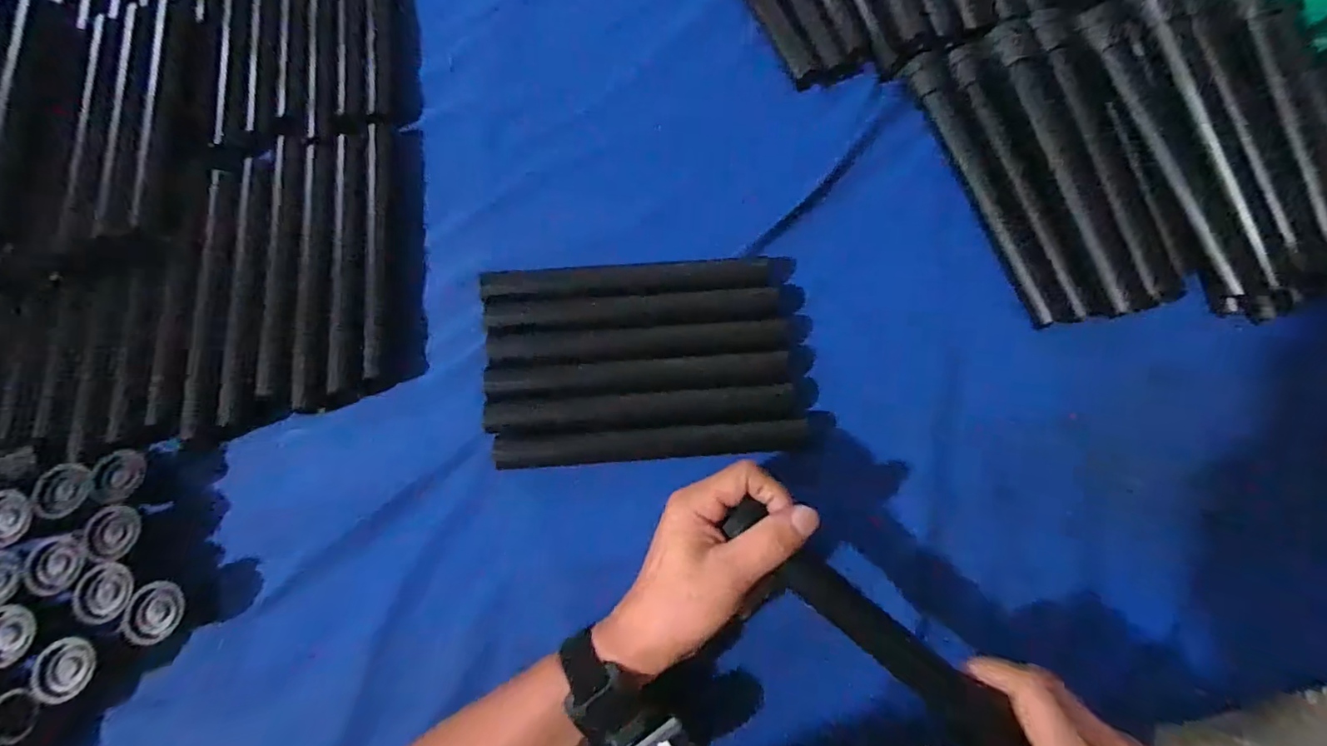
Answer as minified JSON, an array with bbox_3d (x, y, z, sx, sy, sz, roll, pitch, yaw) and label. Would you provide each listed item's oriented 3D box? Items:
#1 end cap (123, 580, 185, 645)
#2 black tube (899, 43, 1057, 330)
[{"bbox_3d":[-0.324,0.152,0.360,0.031,0.017,0.035,24,66,0],"label":"end cap"},{"bbox_3d":[0.258,-0.155,0.460,0.026,0.021,0.248,-18,75,-7],"label":"black tube"}]

